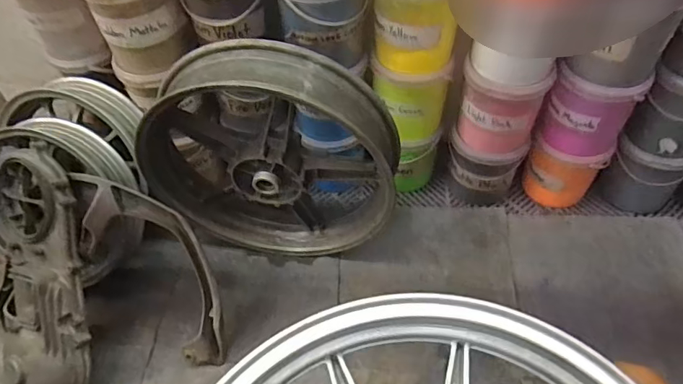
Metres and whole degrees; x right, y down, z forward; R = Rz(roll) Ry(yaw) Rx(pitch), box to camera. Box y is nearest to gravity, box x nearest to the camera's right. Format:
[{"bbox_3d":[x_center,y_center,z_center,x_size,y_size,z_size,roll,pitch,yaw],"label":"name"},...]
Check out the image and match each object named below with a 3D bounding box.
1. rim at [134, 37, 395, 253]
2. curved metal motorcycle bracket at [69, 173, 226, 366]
[{"bbox_3d":[-0.120,-0.045,0.909,0.434,0.430,0.141,8,53,10],"label":"rim"},{"bbox_3d":[-0.312,0.130,0.863,0.146,0.035,0.401,-36,102,-22],"label":"curved metal motorcycle bracket"}]

